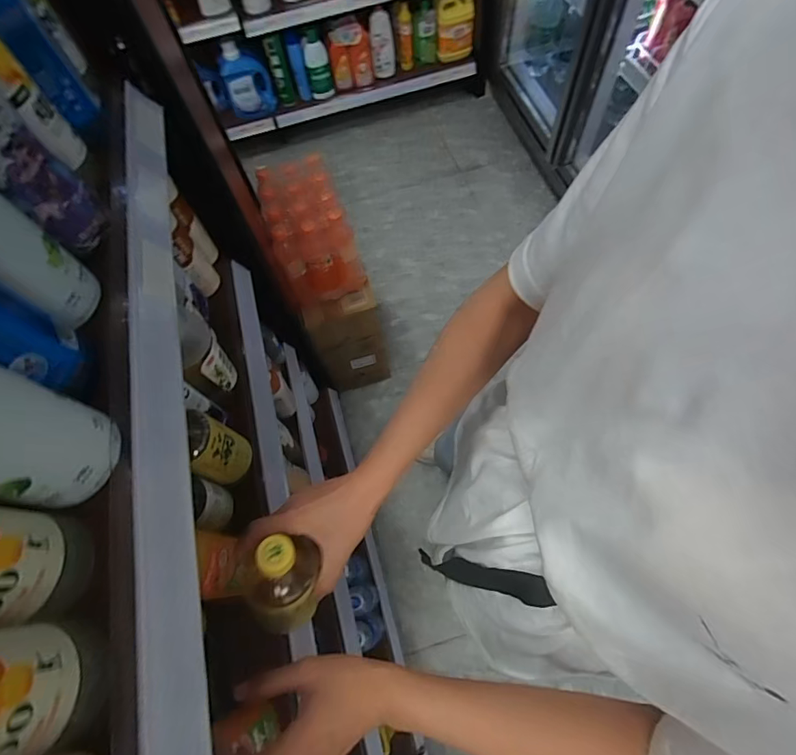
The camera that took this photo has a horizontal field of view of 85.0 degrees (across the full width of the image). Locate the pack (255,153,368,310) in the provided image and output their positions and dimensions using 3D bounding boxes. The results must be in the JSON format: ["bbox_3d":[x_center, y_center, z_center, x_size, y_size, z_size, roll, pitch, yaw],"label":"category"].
[{"bbox_3d":[-0.207,-0.337,1.027,0.177,0.227,0.220,-18,66,-4],"label":"pack"}]

